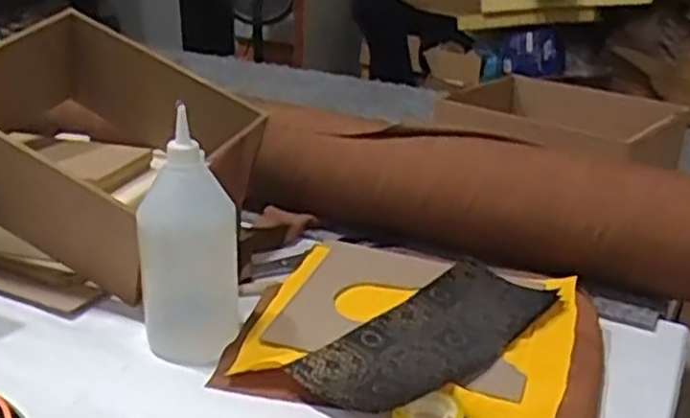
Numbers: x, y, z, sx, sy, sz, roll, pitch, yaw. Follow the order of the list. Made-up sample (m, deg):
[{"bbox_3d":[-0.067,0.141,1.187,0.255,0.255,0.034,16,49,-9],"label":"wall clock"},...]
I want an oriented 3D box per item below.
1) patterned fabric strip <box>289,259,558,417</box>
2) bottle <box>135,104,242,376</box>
[{"bbox_3d":[0.074,0.101,0.620,0.101,0.011,0.242,26,34,37],"label":"patterned fabric strip"},{"bbox_3d":[-0.123,0.028,0.599,0.060,0.167,0.066,15,25,27],"label":"bottle"}]

